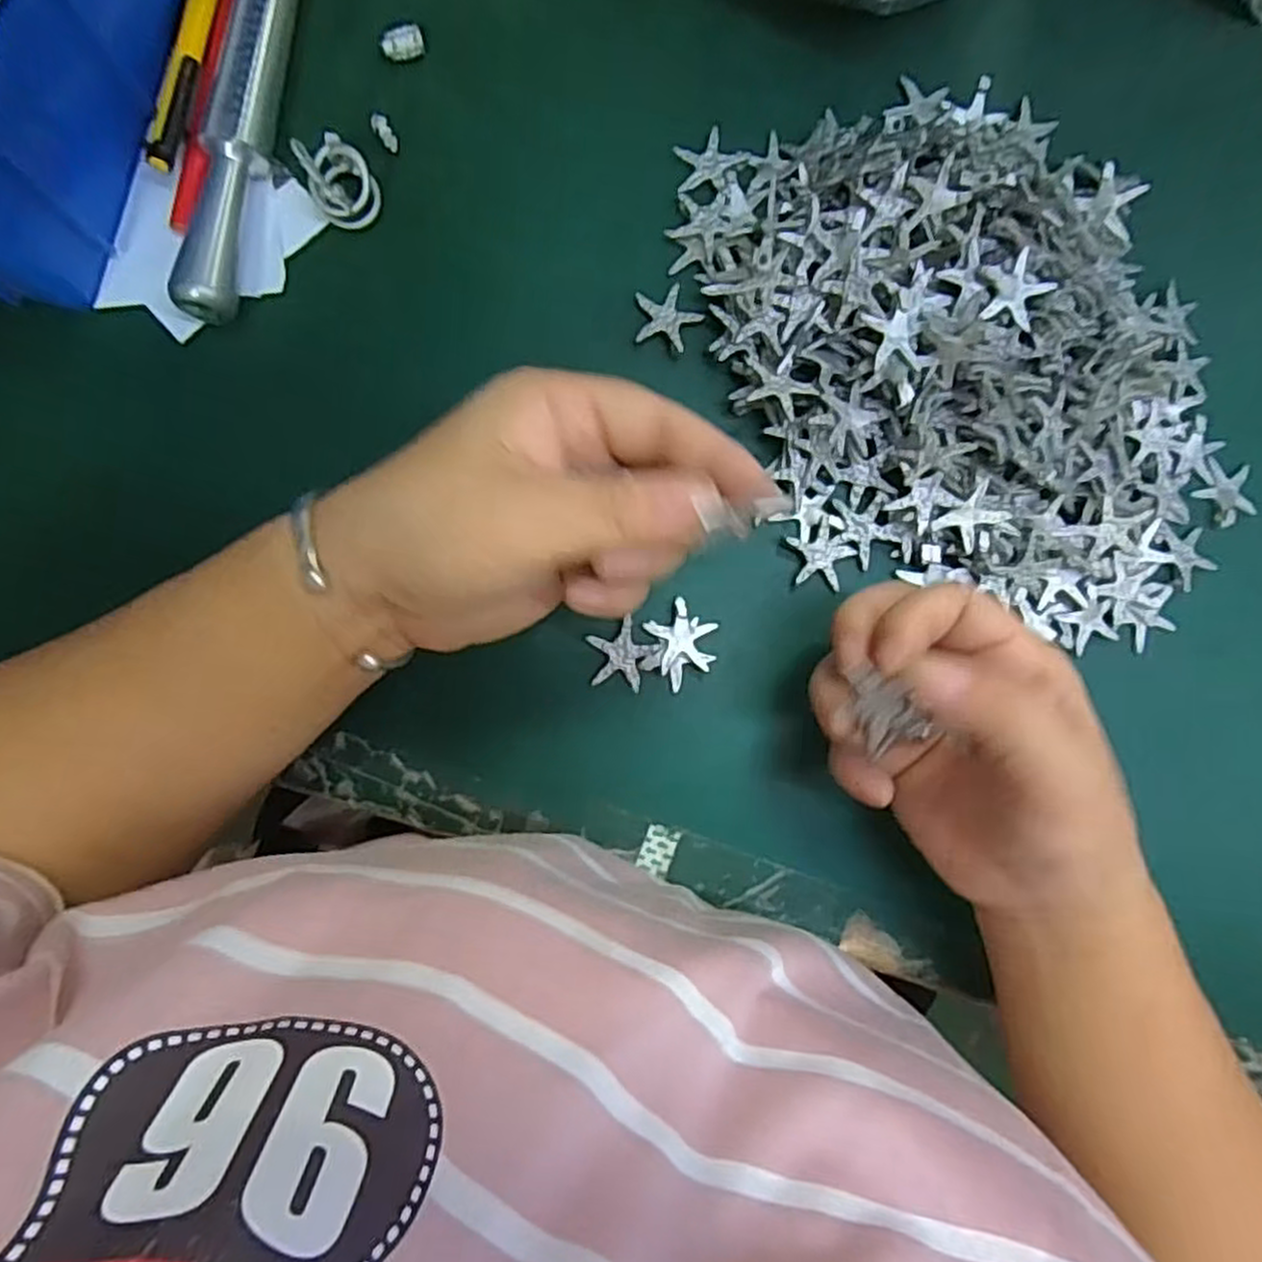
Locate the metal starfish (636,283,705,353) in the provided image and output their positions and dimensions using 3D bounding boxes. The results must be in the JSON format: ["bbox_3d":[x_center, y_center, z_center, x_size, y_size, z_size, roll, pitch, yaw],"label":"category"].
[{"bbox_3d":[0.015,-0.125,0.300,0.026,0.004,0.027,0,88,-6],"label":"metal starfish"}]

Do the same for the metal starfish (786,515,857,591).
[{"bbox_3d":[0.076,-0.029,0.303,0.025,0.004,0.027,0,88,-6],"label":"metal starfish"}]

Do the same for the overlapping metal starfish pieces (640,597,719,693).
[{"bbox_3d":[0.019,0.006,0.296,0.028,0.005,0.030,36,85,-3],"label":"overlapping metal starfish pieces"}]

